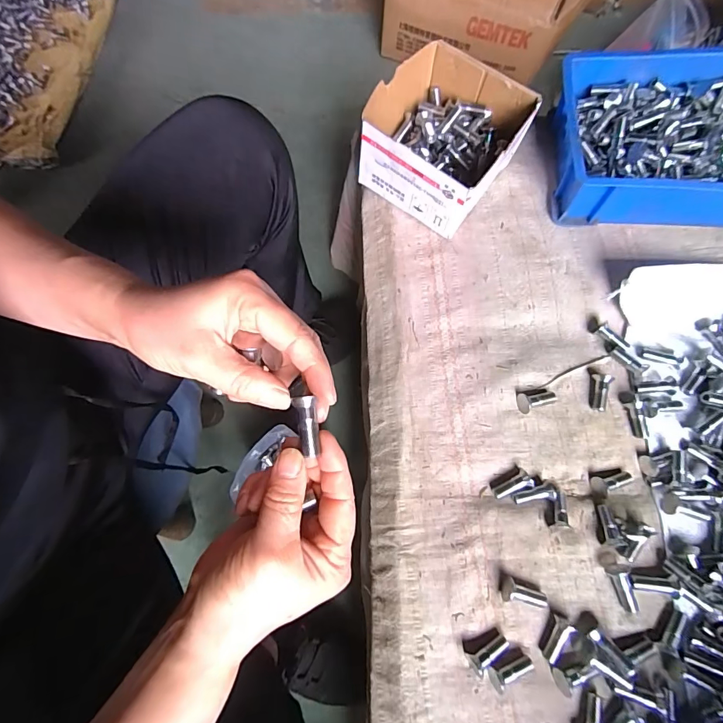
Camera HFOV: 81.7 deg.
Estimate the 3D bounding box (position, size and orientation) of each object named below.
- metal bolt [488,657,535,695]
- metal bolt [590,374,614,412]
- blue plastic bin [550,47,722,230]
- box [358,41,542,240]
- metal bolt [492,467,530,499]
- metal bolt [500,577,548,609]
[{"bbox_3d":[0.121,0.249,0.334,0.036,0.013,0.016,-24,74,-8],"label":"metal bolt"},{"bbox_3d":[0.233,0.030,0.406,0.014,0.018,0.035,13,72,3],"label":"metal bolt"},{"bbox_3d":[0.339,-0.229,0.445,0.249,0.099,0.166,7,72,0],"label":"blue plastic bin"},{"bbox_3d":[0.084,-0.237,0.457,0.141,0.090,0.148,36,74,9],"label":"box"},{"bbox_3d":[0.137,0.113,0.382,0.035,0.011,0.011,-31,75,-10],"label":"metal bolt"},{"bbox_3d":[0.137,0.196,0.350,0.038,0.013,0.017,18,73,5],"label":"metal bolt"}]

